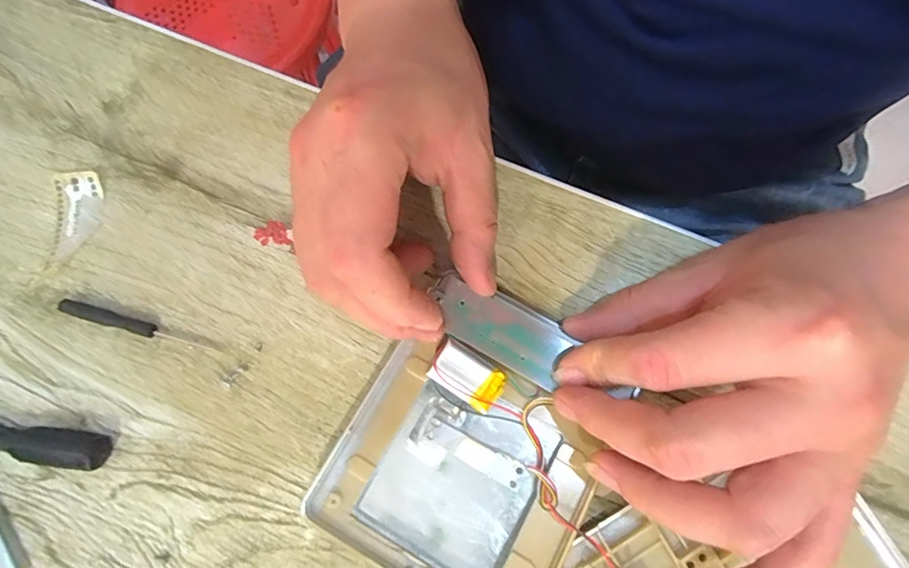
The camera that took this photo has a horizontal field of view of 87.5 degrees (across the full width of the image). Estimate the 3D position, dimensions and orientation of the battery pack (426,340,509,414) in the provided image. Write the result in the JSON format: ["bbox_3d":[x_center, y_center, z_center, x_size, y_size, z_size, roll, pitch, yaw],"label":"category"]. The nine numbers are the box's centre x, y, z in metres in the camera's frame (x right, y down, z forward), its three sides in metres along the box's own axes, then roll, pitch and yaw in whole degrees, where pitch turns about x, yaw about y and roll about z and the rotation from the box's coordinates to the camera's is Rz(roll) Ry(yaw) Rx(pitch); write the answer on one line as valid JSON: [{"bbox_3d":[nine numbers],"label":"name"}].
[{"bbox_3d":[0.005,0.041,0.212,0.032,0.007,0.020,32,80,7],"label":"battery pack"}]

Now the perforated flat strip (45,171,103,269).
[{"bbox_3d":[-0.191,-0.031,0.238,0.023,0.007,0.048,-3,78,0],"label":"perforated flat strip"}]

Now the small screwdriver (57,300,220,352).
[{"bbox_3d":[-0.151,0.021,0.227,0.079,0.006,0.007,15,78,4],"label":"small screwdriver"}]

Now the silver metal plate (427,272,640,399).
[{"bbox_3d":[0.020,0.019,0.216,0.065,0.005,0.028,30,80,4],"label":"silver metal plate"}]

